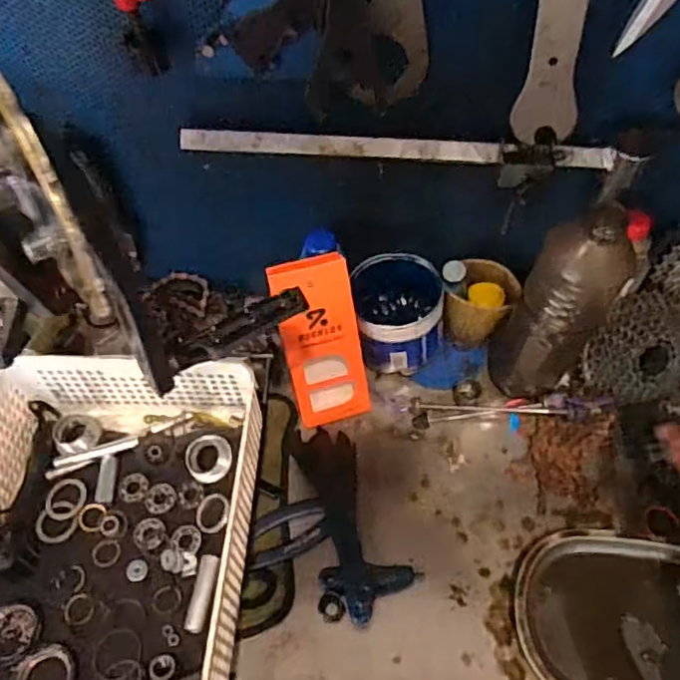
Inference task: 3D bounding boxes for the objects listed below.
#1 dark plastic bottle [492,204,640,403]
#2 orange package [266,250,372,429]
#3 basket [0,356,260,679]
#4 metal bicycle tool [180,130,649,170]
[{"bbox_3d":[0.214,-0.042,0.594,0.088,0.273,0.096,28,63,17],"label":"dark plastic bottle"},{"bbox_3d":[-0.021,-0.001,0.638,0.082,0.184,0.047,-12,32,-6],"label":"orange package"},{"bbox_3d":[-0.200,0.173,0.509,0.235,0.087,0.340,2,58,2],"label":"basket"},{"bbox_3d":[0.059,-0.166,0.535,0.387,0.025,0.018,2,58,2],"label":"metal bicycle tool"}]

